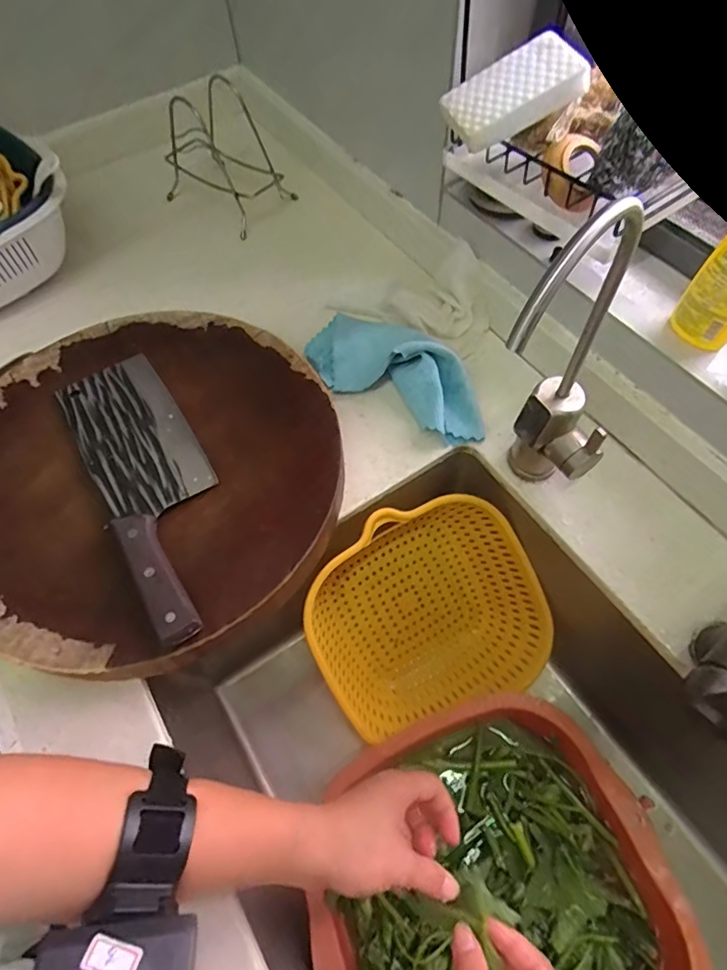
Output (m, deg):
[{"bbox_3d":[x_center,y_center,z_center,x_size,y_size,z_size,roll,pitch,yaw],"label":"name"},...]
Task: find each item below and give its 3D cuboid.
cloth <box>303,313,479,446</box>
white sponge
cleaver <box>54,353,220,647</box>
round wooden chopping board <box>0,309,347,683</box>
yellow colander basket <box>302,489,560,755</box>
[{"bbox_3d":[0.033,-0.124,0.522,0.213,0.059,0.092,27,66,17],"label":"cloth"},{"bbox_3d":[0.118,-0.312,0.408,0.102,0.018,0.061,-25,72,10],"label":"white sponge"},{"bbox_3d":[-0.185,-0.009,0.442,0.095,0.027,0.291,-29,66,-14],"label":"cleaver"},{"bbox_3d":[-0.204,-0.019,0.470,0.365,0.062,0.344,0,63,1],"label":"round wooden chopping board"},{"bbox_3d":[0.066,0.141,0.555,0.239,0.095,0.252,-25,98,-10],"label":"yellow colander basket"}]

